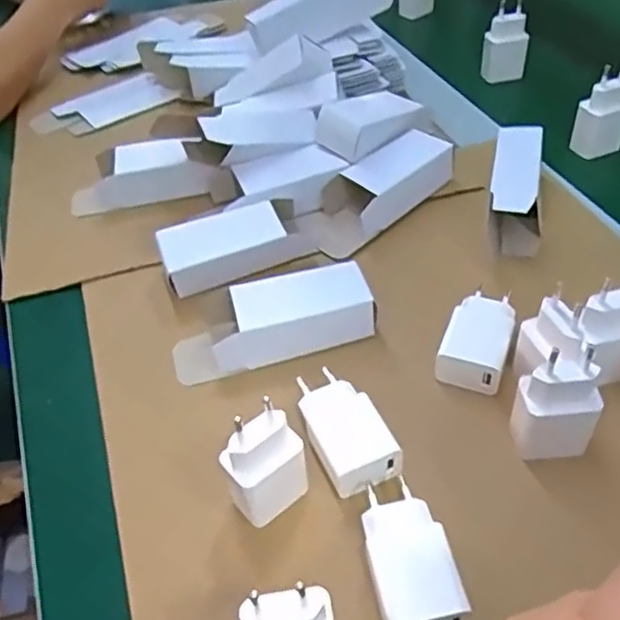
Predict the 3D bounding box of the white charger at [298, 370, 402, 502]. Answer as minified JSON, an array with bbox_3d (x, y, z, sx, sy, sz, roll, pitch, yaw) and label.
[{"bbox_3d":[0.018,0.067,0.386,0.041,0.025,0.075,-18,46,-12],"label":"white charger"}]

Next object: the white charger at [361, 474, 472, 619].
[{"bbox_3d":[0.048,0.124,0.327,0.040,0.024,0.079,-9,45,-3],"label":"white charger"}]

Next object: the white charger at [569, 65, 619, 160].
[{"bbox_3d":[0.256,-0.172,0.581,0.040,0.075,0.022,-15,45,-9],"label":"white charger"}]

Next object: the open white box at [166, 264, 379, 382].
[{"bbox_3d":[-0.026,0.007,0.441,0.132,0.031,0.054,-15,45,-9],"label":"open white box"}]

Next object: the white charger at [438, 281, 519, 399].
[{"bbox_3d":[0.110,0.016,0.426,0.039,0.022,0.079,15,48,20],"label":"white charger"}]

